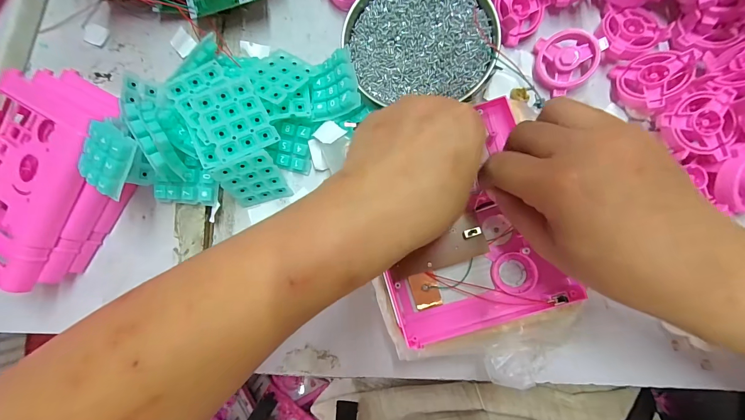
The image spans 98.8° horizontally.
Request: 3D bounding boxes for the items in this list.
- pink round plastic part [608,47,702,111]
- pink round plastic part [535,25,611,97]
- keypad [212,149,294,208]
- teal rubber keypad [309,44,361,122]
[{"bbox_3d":[0.235,-0.111,0.269,0.052,0.016,0.053,-44,48,16],"label":"pink round plastic part"},{"bbox_3d":[0.169,-0.133,0.283,0.052,0.020,0.052,4,100,21],"label":"pink round plastic part"},{"bbox_3d":[-0.104,-0.024,0.284,0.047,0.058,0.005,-19,56,-3],"label":"keypad"},{"bbox_3d":[-0.036,-0.111,0.284,0.046,0.010,0.053,-16,82,21],"label":"teal rubber keypad"}]

